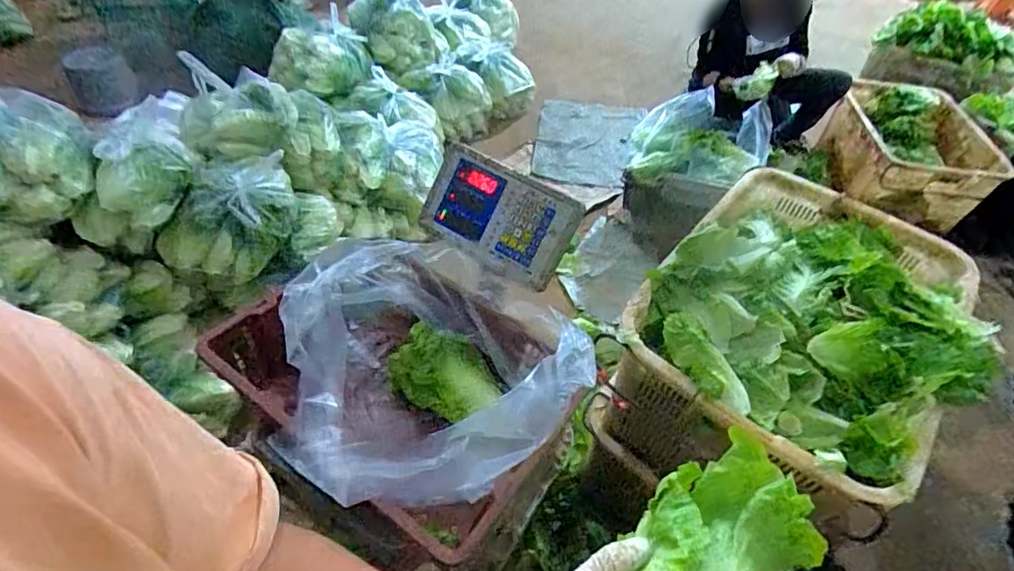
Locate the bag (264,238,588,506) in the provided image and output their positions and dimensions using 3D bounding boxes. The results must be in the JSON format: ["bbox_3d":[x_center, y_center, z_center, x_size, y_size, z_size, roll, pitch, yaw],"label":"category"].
[{"bbox_3d":[-0.093,0.114,0.737,0.351,0.284,0.374,-4,48,-8],"label":"bag"}]

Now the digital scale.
[{"bbox_3d":[-0.019,-0.111,0.816,0.248,0.143,0.038,30,12,19],"label":"digital scale"}]

